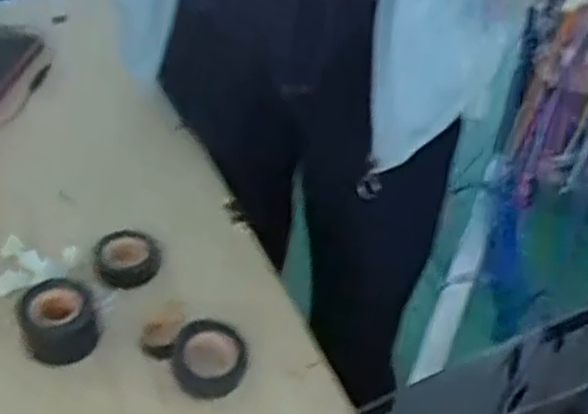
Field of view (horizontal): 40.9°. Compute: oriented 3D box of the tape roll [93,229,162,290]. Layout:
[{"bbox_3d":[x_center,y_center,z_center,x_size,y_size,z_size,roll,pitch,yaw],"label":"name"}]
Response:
[{"bbox_3d":[-0.144,0.046,0.684,0.054,0.015,0.056,2,42,-2],"label":"tape roll"}]

